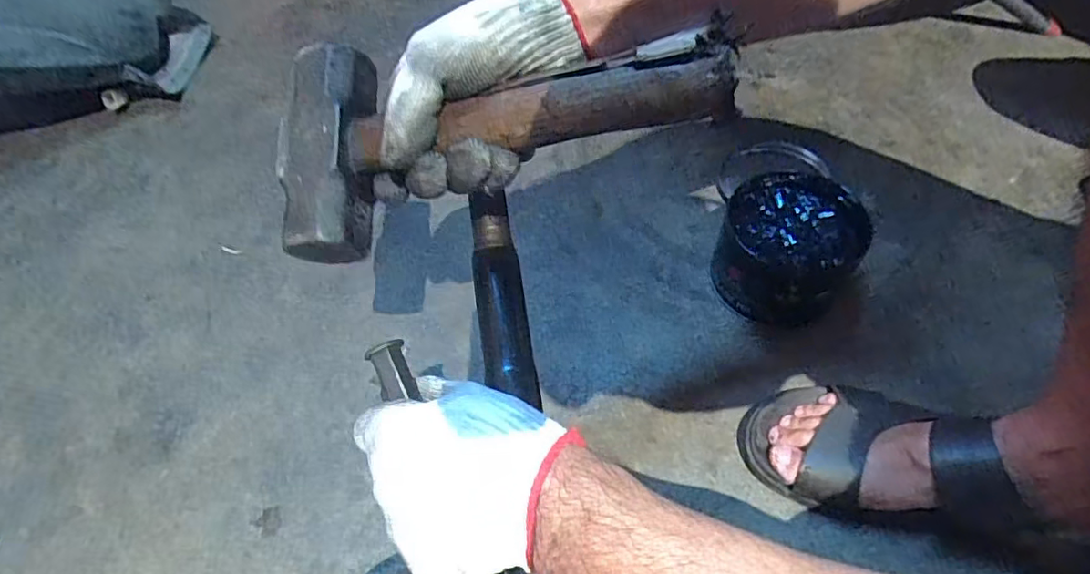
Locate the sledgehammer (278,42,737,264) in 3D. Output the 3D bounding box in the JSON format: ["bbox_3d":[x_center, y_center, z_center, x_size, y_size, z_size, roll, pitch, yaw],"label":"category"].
[{"bbox_3d":[-0.034,-0.100,0.325,0.245,0.048,0.124,-16,77,18],"label":"sledgehammer"}]

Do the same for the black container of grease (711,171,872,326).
[{"bbox_3d":[0.233,-0.034,0.580,0.129,0.081,0.139,36,65,26],"label":"black container of grease"}]

